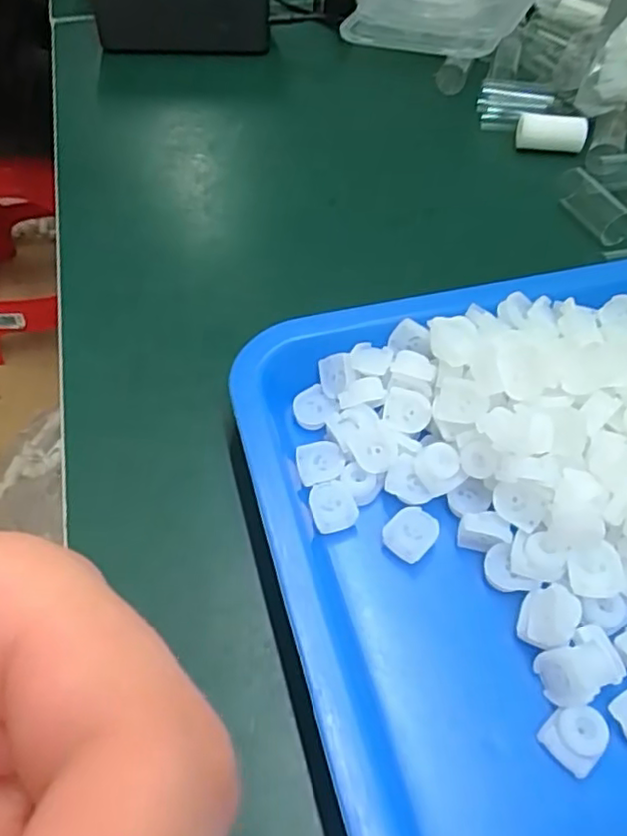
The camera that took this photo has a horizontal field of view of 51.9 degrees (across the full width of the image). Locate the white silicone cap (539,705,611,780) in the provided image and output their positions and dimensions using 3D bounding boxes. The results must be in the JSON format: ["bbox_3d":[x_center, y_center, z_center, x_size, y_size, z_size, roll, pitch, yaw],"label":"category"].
[{"bbox_3d":[0.079,0.096,0.193,0.017,0.010,0.016,-35,60,-25],"label":"white silicone cap"}]

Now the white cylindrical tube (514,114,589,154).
[{"bbox_3d":[0.155,-0.186,0.421,0.043,0.018,0.014,18,53,12],"label":"white cylindrical tube"}]

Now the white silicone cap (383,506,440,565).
[{"bbox_3d":[0.035,0.042,0.233,0.019,0.004,0.017,-43,70,-10],"label":"white silicone cap"}]

